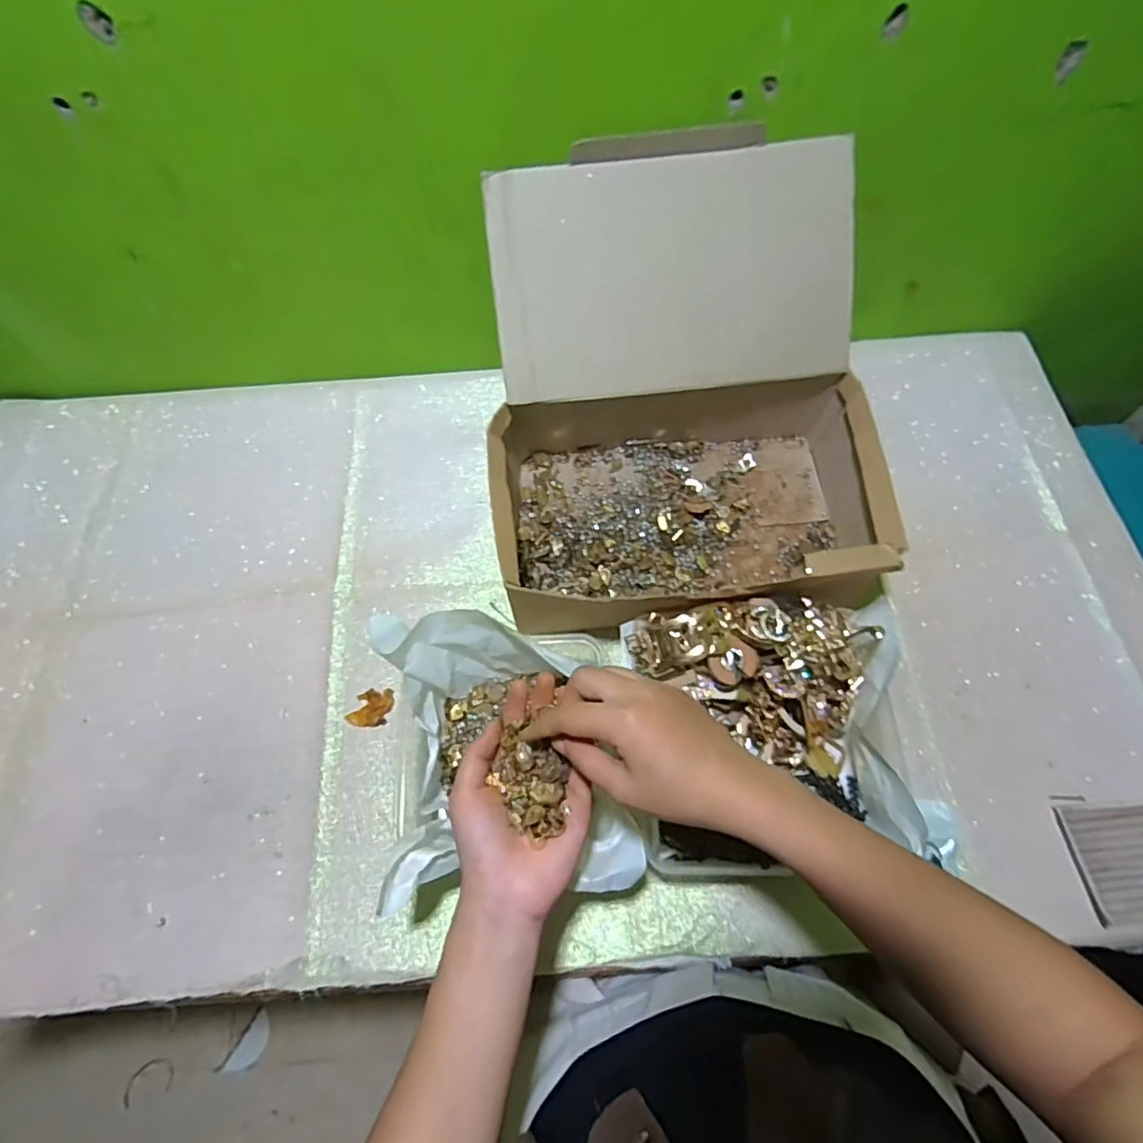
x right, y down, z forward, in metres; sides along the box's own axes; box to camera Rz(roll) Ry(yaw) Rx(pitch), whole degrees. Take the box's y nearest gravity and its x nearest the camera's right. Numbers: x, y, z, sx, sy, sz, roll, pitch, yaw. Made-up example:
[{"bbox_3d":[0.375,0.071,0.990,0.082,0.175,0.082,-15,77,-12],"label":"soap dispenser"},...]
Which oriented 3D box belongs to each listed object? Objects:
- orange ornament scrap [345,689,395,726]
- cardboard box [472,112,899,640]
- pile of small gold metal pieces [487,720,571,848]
[{"bbox_3d":[-0.182,0.123,0.540,0.039,0.006,0.034,-2,66,1],"label":"orange ornament scrap"},{"bbox_3d":[0.094,-0.152,0.535,0.335,0.211,0.352,-6,66,0],"label":"cardboard box"},{"bbox_3d":[-0.024,0.130,0.374,0.041,0.014,0.063,-32,69,-11],"label":"pile of small gold metal pieces"}]

